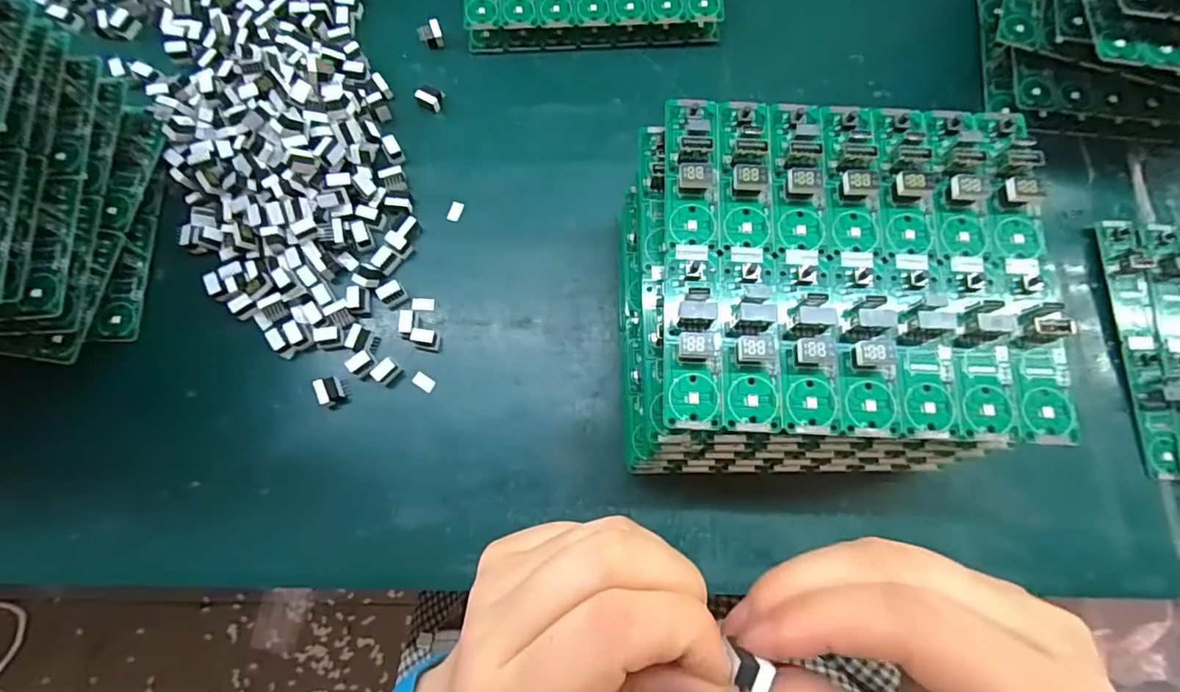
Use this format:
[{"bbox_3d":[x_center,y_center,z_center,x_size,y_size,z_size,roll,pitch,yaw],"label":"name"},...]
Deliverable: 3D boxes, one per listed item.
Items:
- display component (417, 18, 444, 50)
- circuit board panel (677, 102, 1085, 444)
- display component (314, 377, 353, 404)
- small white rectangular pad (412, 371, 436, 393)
[{"bbox_3d":[-0.094,-0.184,0.331,0.013,0.012,0.011,-20,81,-4],"label":"display component"},{"bbox_3d":[0.104,-0.034,0.214,0.146,0.016,0.133,3,76,-1],"label":"circuit board panel"},{"bbox_3d":[-0.129,0.022,0.280,0.014,0.009,0.012,-15,80,-3],"label":"display component"},{"bbox_3d":[-0.086,0.018,0.287,0.012,0.004,0.007,34,81,5],"label":"small white rectangular pad"}]

